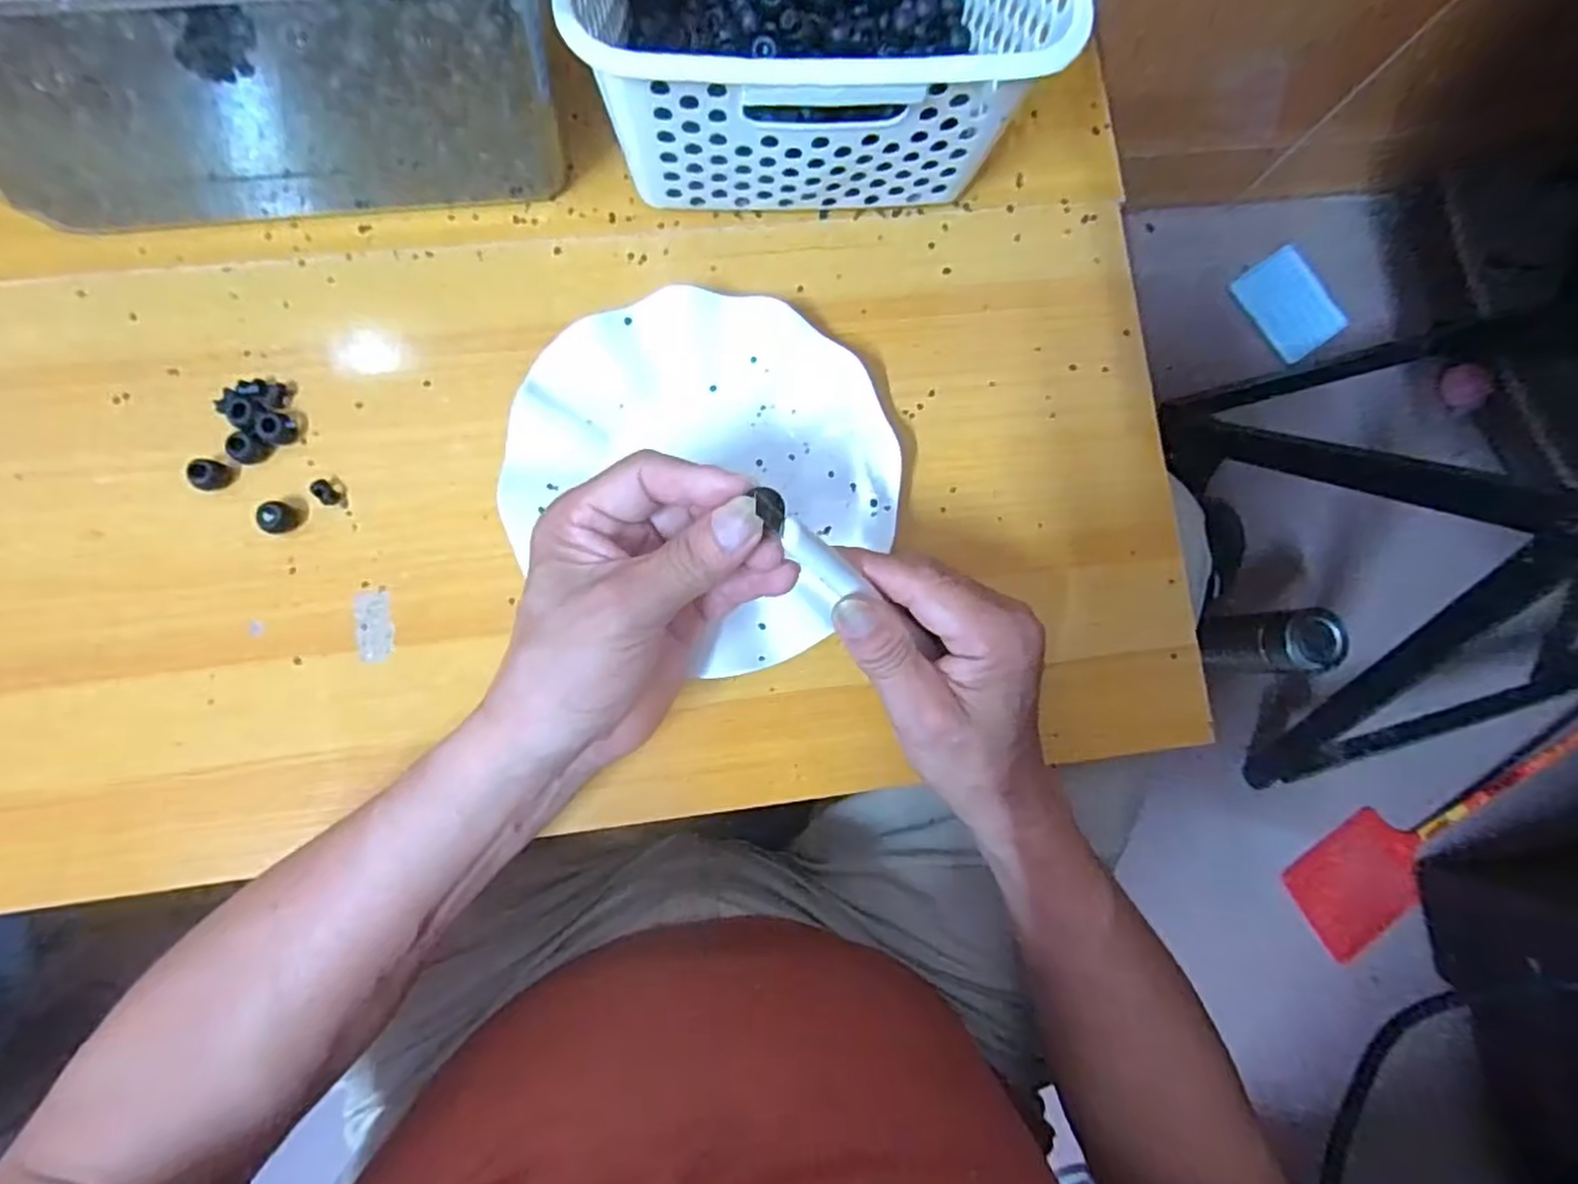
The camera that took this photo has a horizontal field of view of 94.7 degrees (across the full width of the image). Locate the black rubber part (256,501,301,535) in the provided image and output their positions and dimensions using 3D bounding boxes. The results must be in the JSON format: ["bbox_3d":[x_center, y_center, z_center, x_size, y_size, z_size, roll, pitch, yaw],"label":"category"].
[{"bbox_3d":[-0.243,-0.035,0.346,0.014,0.011,0.015,0,85,-4],"label":"black rubber part"}]

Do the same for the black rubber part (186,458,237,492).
[{"bbox_3d":[-0.275,-0.055,0.346,0.015,0.009,0.015,0,85,-4],"label":"black rubber part"}]

